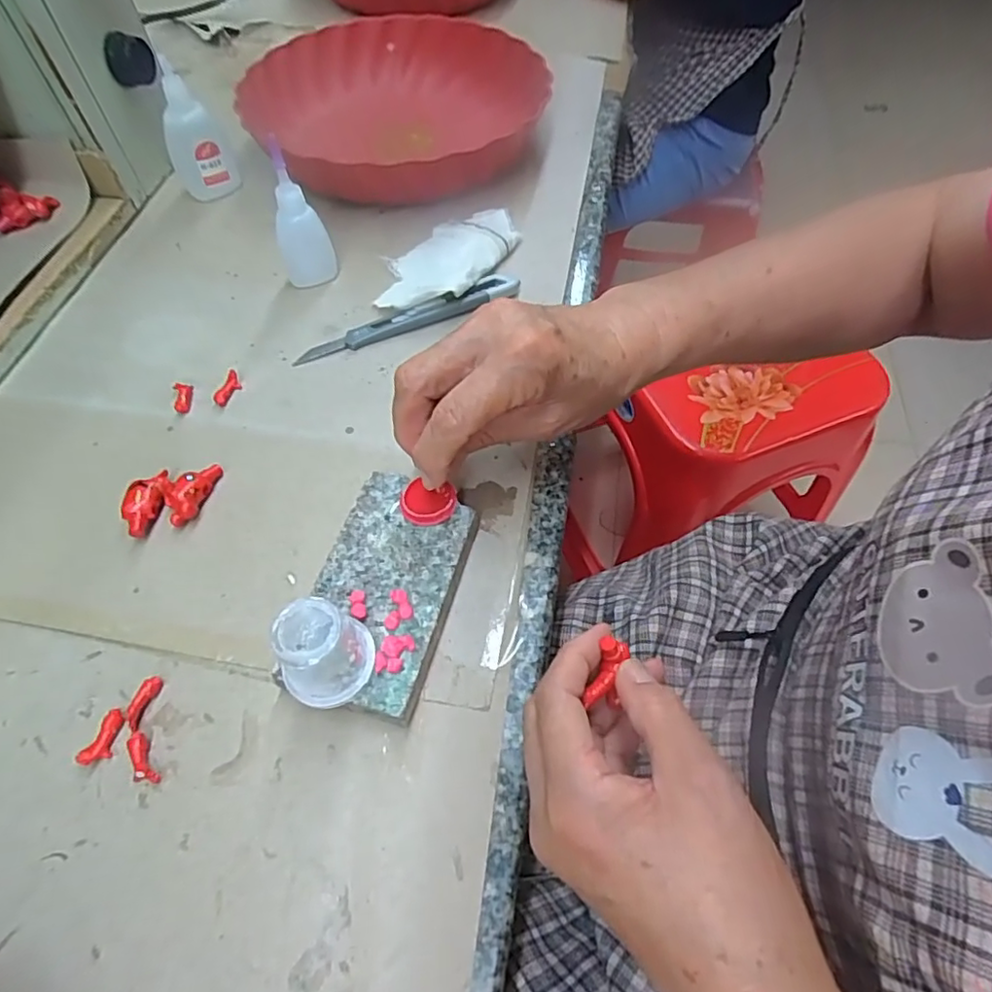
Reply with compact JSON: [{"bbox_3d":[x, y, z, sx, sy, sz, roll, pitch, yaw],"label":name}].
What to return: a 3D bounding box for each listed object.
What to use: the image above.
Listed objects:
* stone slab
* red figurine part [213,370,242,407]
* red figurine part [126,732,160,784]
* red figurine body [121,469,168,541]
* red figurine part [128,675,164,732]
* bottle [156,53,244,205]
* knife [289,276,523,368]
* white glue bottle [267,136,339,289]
[{"bbox_3d":[-0.051,0.043,0.277,0.061,0.023,0.109,13,58,7],"label":"stone slab"},{"bbox_3d":[-0.160,-0.064,0.352,0.009,0.009,0.023,21,60,12],"label":"red figurine part"},{"bbox_3d":[-0.150,0.110,0.247,0.009,0.005,0.023,-26,62,-16],"label":"red figurine part"},{"bbox_3d":[-0.183,0.003,0.307,0.013,0.016,0.038,9,58,5],"label":"red figurine body"},{"bbox_3d":[-0.156,0.091,0.259,0.007,0.005,0.022,14,59,8],"label":"red figurine part"},{"bbox_3d":[-0.225,-0.267,0.436,0.039,0.083,0.022,-35,64,-20],"label":"bottle"},{"bbox_3d":[-0.055,-0.116,0.379,0.147,0.018,0.016,-20,60,-13],"label":"knife"},{"bbox_3d":[-0.127,-0.177,0.377,0.033,0.087,0.021,-19,60,-12],"label":"white glue bottle"}]

